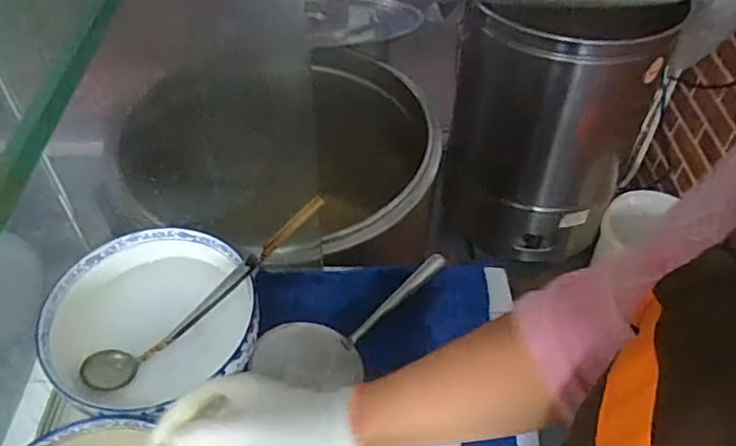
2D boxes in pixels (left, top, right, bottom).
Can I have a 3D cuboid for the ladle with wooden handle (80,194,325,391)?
[{"bbox_3d":[-0.176,0.079,0.691,0.324,0.034,0.054,-39,57,-4],"label":"ladle with wooden handle"}]

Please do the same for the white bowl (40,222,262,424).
[{"bbox_3d":[-0.243,0.125,0.699,0.226,0.089,0.233,1,48,-1],"label":"white bowl"}]

